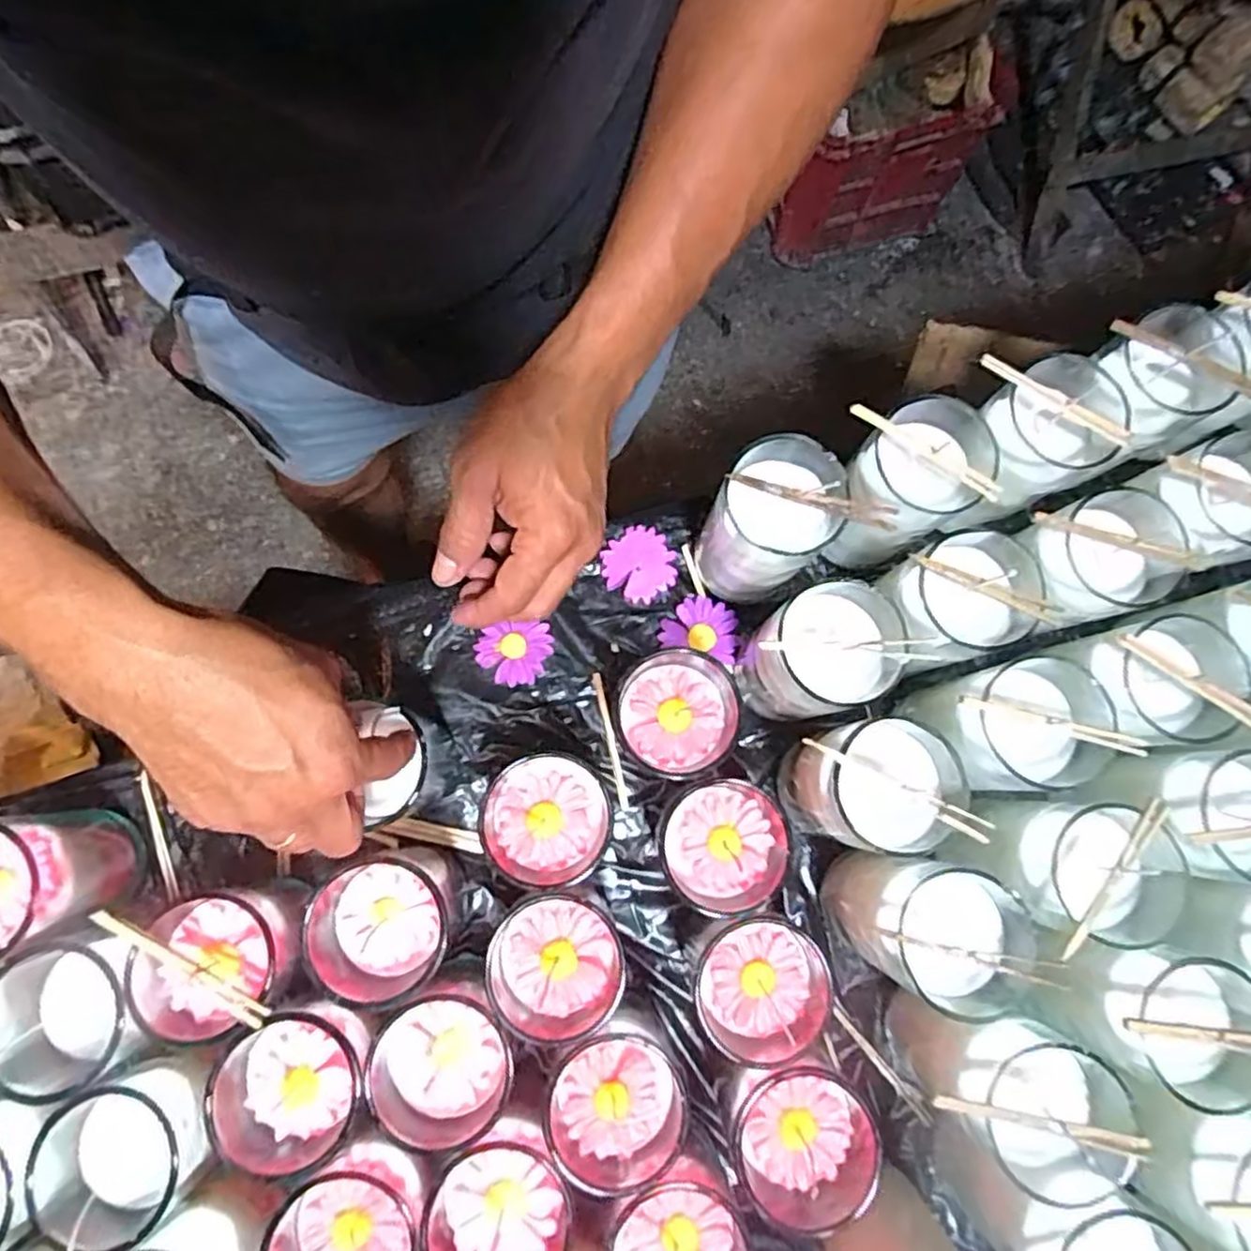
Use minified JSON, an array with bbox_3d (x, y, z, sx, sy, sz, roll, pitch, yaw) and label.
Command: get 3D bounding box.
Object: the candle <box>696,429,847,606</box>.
[{"bbox_3d":[0.085,-0.061,0.438,0.069,0.128,0.074,30,80,5],"label":"candle"}]

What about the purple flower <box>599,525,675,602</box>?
[{"bbox_3d":[0.010,-0.042,0.493,0.049,0.009,0.047,0,79,-1],"label":"purple flower"}]

